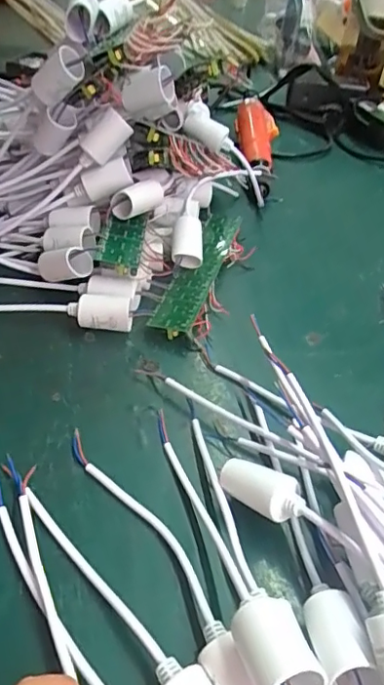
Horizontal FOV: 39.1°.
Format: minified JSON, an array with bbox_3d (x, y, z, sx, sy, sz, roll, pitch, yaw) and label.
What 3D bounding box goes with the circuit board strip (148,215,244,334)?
[{"bbox_3d":[0.010,-0.076,0.540,0.038,0.019,0.208,14,43,10],"label":"circuit board strip"}]

